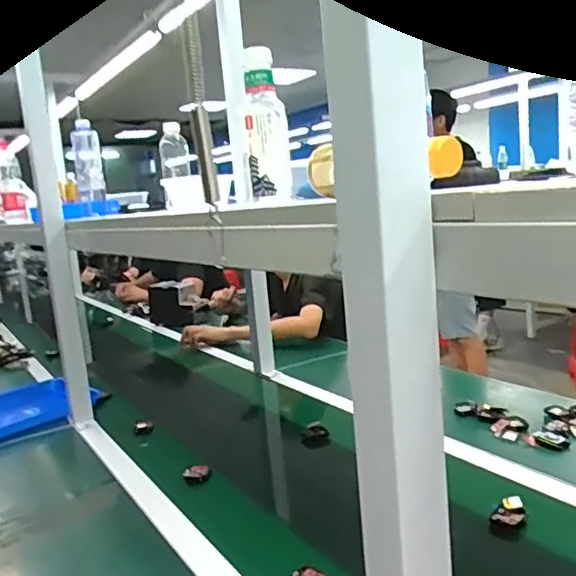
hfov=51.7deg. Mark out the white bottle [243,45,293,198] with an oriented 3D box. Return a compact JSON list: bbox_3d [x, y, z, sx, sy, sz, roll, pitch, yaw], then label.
[{"bbox_3d":[-0.030,-0.222,0.799,0.053,0.199,0.059,-4,9,6],"label":"white bottle"}]

